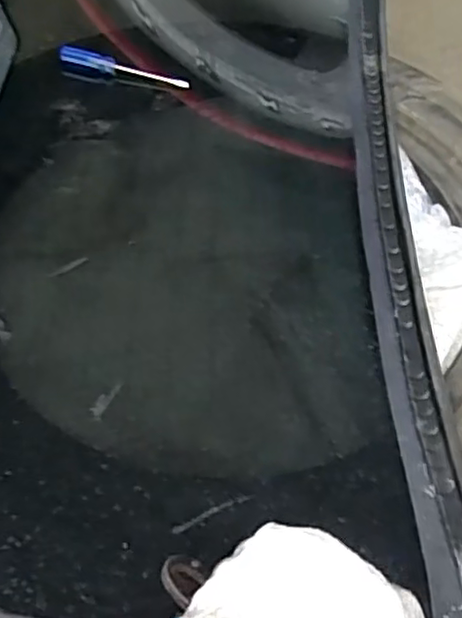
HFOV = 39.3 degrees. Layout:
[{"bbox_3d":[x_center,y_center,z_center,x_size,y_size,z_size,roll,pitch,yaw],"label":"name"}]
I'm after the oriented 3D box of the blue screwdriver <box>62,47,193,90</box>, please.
[{"bbox_3d":[-0.100,-0.231,0.614,0.123,0.016,0.018,10,54,5],"label":"blue screwdriver"}]

